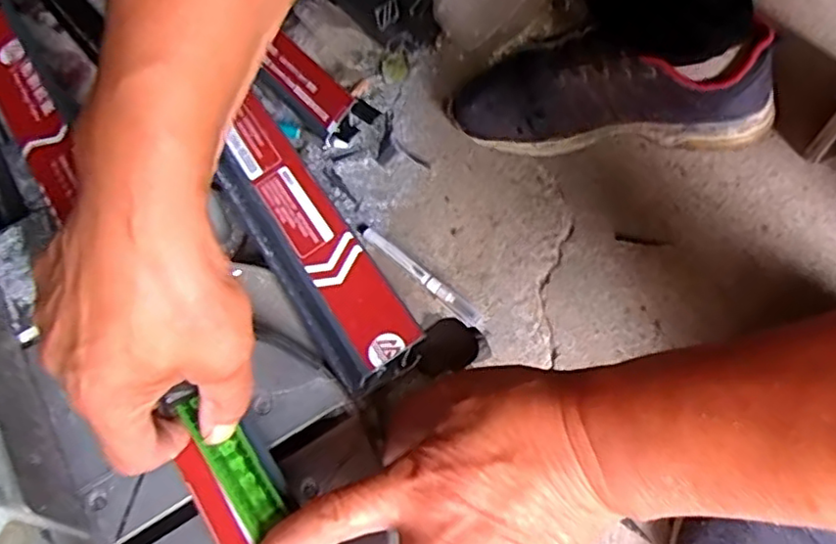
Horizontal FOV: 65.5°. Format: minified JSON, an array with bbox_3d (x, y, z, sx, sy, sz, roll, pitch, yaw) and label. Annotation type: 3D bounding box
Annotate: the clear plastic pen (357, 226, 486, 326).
[{"bbox_3d":[-0.001,-0.002,0.543,0.138,0.010,0.015,41,68,20],"label":"clear plastic pen"}]

